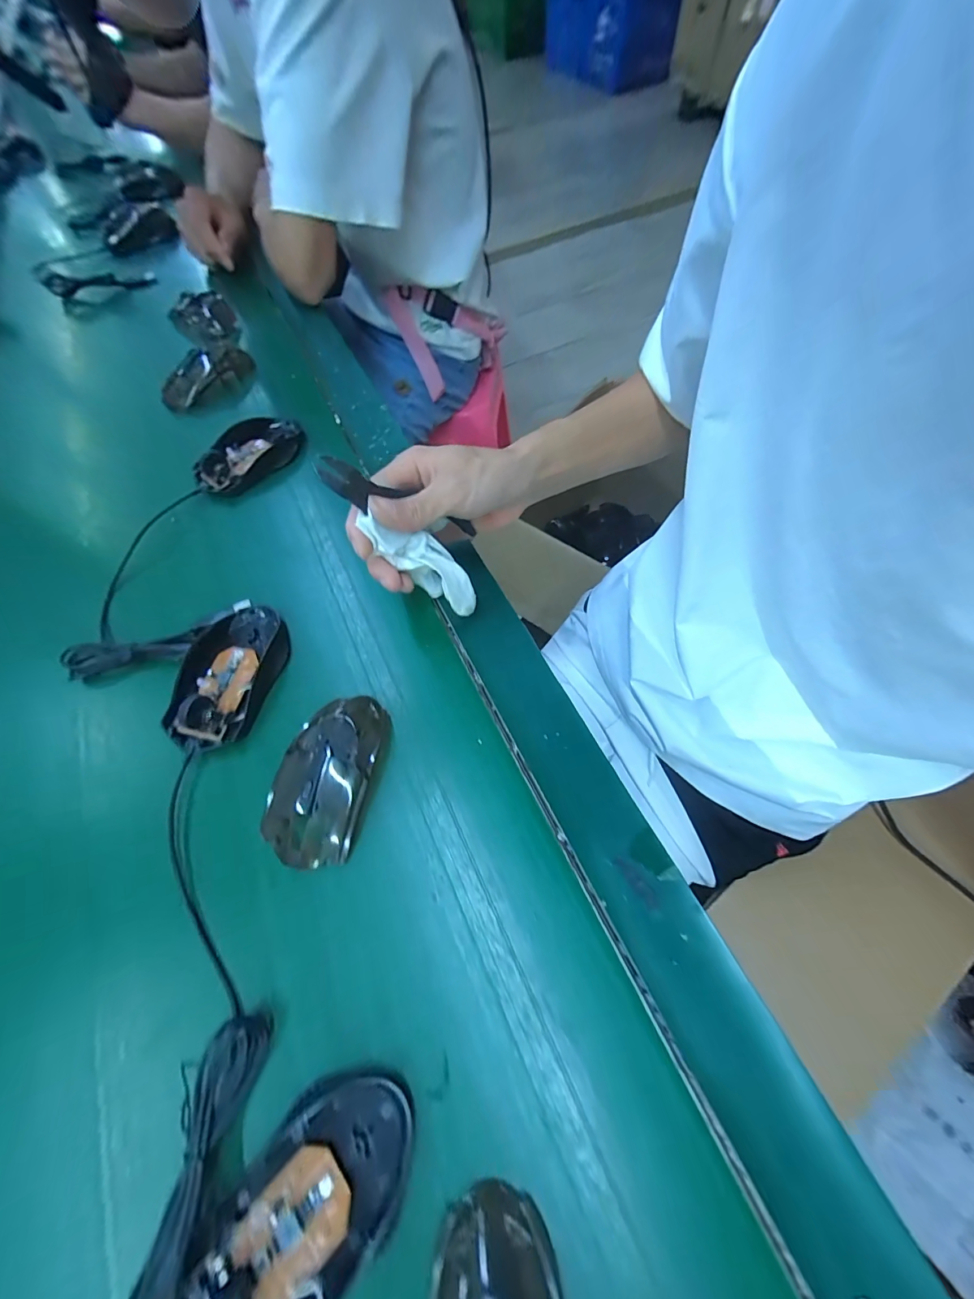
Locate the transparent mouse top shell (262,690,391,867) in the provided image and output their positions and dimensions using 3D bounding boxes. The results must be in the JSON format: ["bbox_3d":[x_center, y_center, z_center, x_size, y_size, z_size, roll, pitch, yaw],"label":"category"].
[{"bbox_3d":[-0.103,0.081,0.272,0.057,0.030,0.107,14,65,10],"label":"transparent mouse top shell"}]

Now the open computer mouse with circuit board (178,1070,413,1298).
[{"bbox_3d":[-0.083,0.254,0.186,0.060,0.026,0.109,39,72,20],"label":"open computer mouse with circuit board"}]

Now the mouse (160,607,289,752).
[{"bbox_3d":[-0.191,0.017,0.312,0.065,0.024,0.112,5,64,6],"label":"mouse"}]

